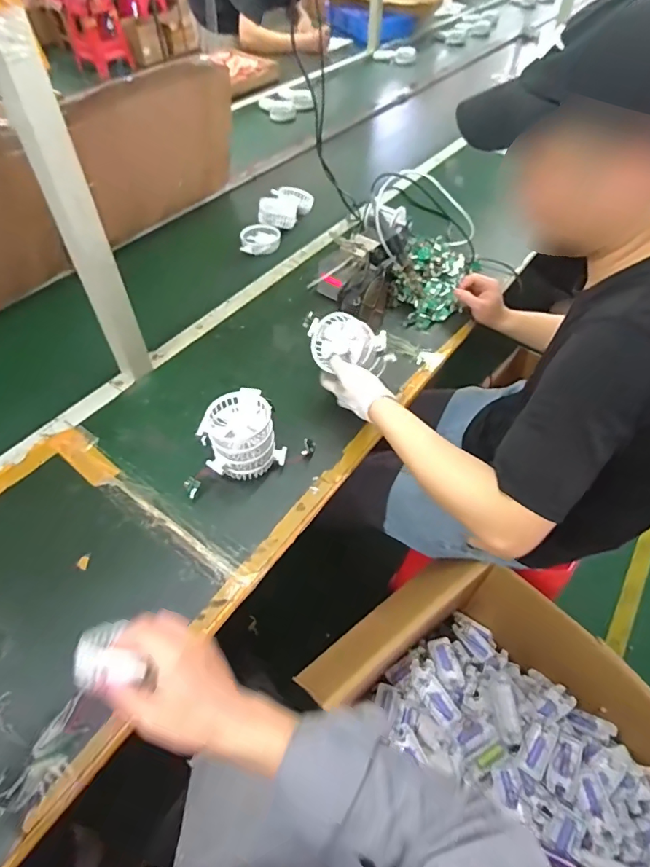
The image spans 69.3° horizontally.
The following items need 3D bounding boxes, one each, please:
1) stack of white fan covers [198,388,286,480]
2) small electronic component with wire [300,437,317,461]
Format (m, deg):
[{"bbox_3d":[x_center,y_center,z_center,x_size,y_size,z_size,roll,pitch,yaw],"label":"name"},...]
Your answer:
[{"bbox_3d":[-0.124,0.005,0.692,0.106,0.091,0.093,-21,55,-16],"label":"stack of white fan covers"},{"bbox_3d":[-0.025,0.024,0.732,0.019,0.012,0.033,12,53,8],"label":"small electronic component with wire"}]

